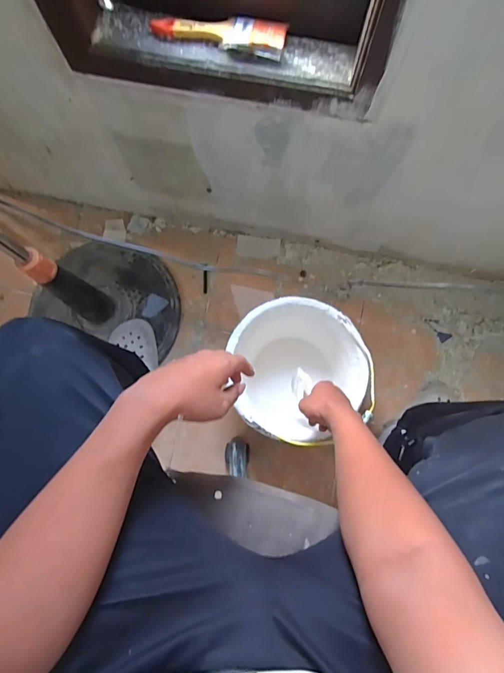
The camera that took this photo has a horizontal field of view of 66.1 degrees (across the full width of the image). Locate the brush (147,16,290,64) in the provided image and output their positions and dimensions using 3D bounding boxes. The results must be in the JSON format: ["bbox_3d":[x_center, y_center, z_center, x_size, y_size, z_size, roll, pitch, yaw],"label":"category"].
[{"bbox_3d":[-0.047,-0.434,0.549,0.190,0.017,0.053,12,80,3],"label":"brush"}]

